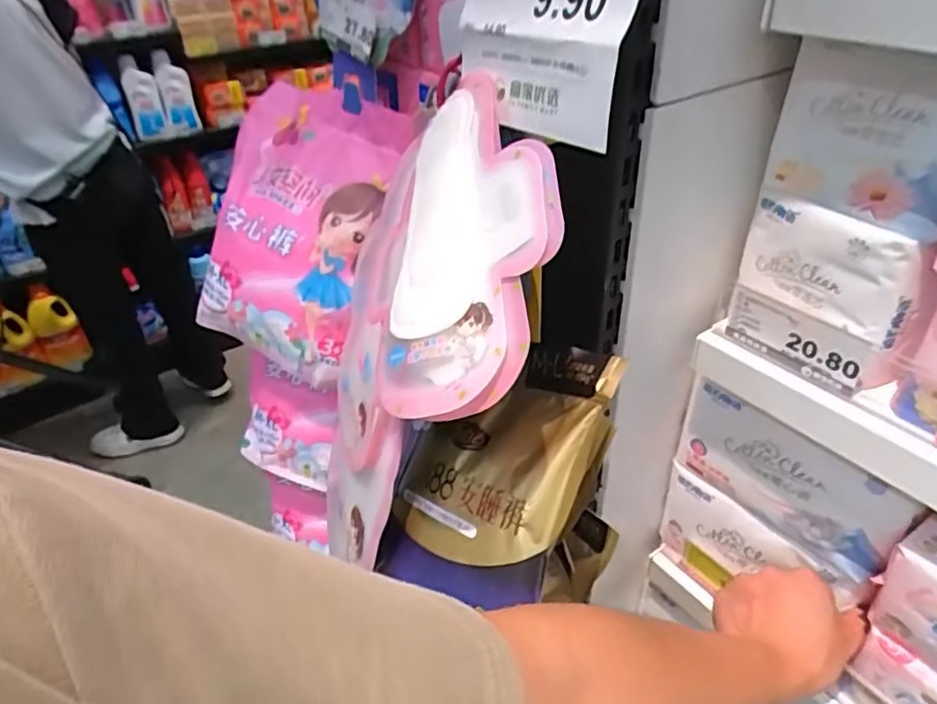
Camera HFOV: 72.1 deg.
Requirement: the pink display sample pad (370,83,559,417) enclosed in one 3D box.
[{"bbox_3d":[-0.003,-0.057,0.361,0.114,0.186,0.015,0,-9,37],"label":"pink display sample pad"}]

